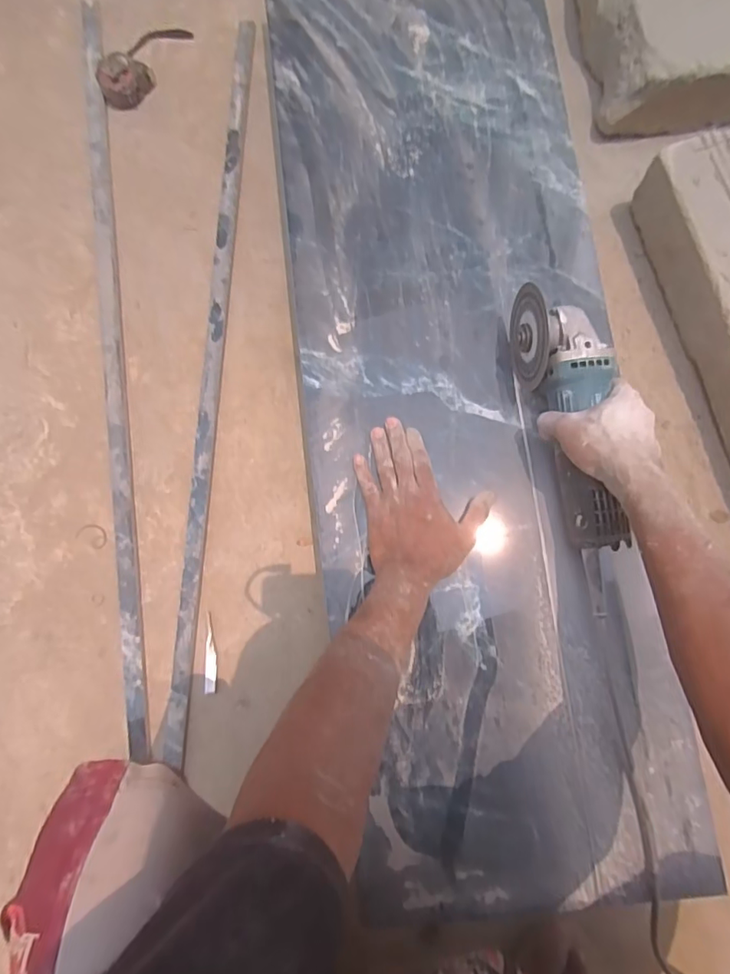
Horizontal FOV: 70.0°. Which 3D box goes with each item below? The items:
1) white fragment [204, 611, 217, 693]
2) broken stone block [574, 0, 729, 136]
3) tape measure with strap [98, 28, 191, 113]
[{"bbox_3d":[-0.196,0.213,0.667,0.015,0.007,0.097,-1,82,3],"label":"white fragment"},{"bbox_3d":[0.410,-0.635,0.701,0.200,0.103,0.285,-7,82,2],"label":"broken stone block"},{"bbox_3d":[-0.342,-0.654,0.789,0.071,0.037,0.170,32,85,7],"label":"tape measure with strap"}]

